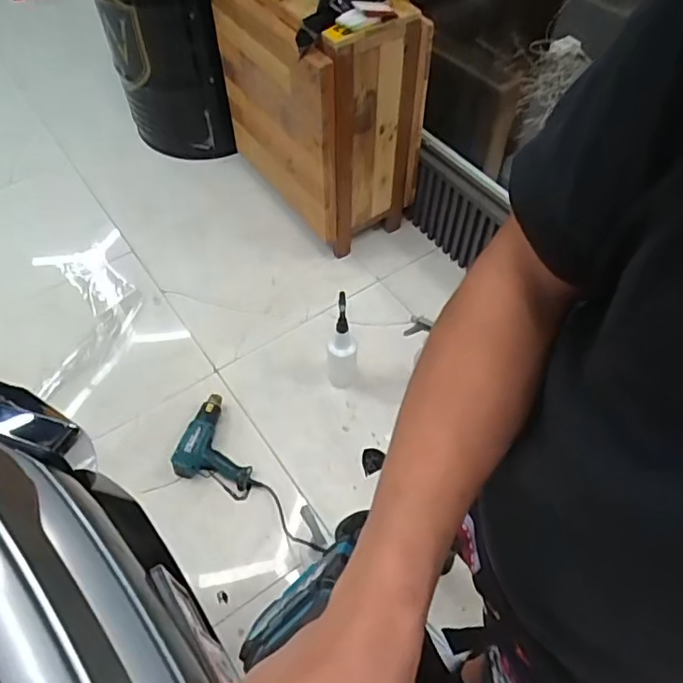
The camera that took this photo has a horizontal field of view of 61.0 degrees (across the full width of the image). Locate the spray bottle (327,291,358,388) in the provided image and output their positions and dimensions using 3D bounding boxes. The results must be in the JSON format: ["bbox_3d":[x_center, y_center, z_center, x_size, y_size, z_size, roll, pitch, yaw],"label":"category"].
[{"bbox_3d":[0.006,-0.005,1.622,0.083,0.268,0.112,1,54,1],"label":"spray bottle"}]

